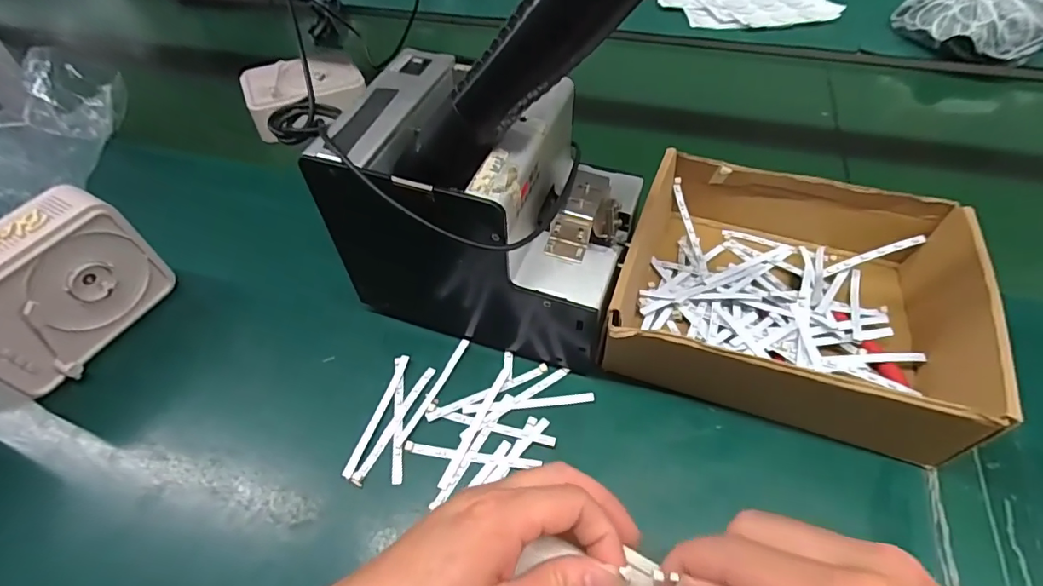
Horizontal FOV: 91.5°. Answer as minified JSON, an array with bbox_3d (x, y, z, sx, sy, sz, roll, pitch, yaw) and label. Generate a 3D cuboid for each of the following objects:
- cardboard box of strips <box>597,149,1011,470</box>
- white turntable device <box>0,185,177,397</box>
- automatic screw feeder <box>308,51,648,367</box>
[{"bbox_3d":[0.183,-0.006,0.356,0.206,0.076,0.186,15,52,14],"label":"cardboard box of strips"},{"bbox_3d":[-0.327,0.001,0.357,0.045,0.103,0.126,21,54,18],"label":"white turntable device"},{"bbox_3d":[-0.020,-0.052,0.351,0.184,0.155,0.119,13,52,12],"label":"automatic screw feeder"}]

